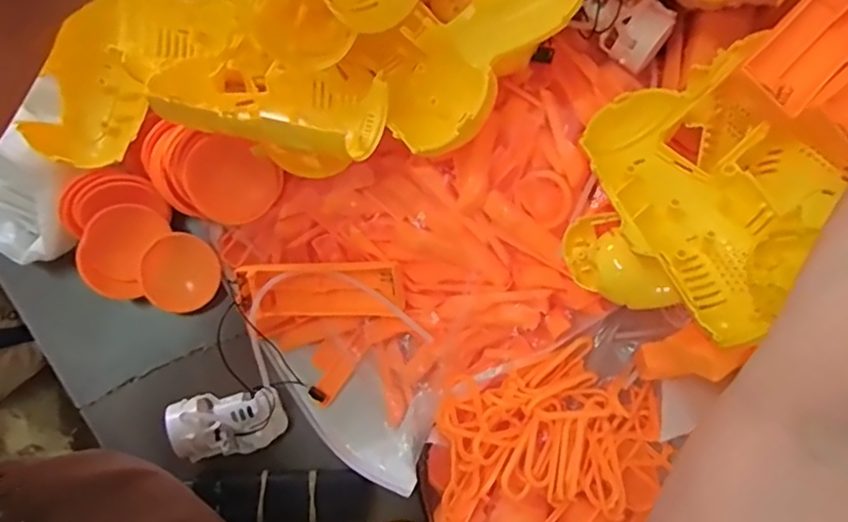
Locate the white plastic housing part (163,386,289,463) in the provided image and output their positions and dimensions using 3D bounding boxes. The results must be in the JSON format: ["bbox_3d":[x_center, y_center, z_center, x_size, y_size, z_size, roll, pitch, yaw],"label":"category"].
[{"bbox_3d":[-0.130,0.108,0.393,0.068,0.035,0.041,-10,80,-1],"label":"white plastic housing part"}]

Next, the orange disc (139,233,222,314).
[{"bbox_3d":[-0.172,0.010,0.418,0.050,0.014,0.054,0,80,1],"label":"orange disc"}]

